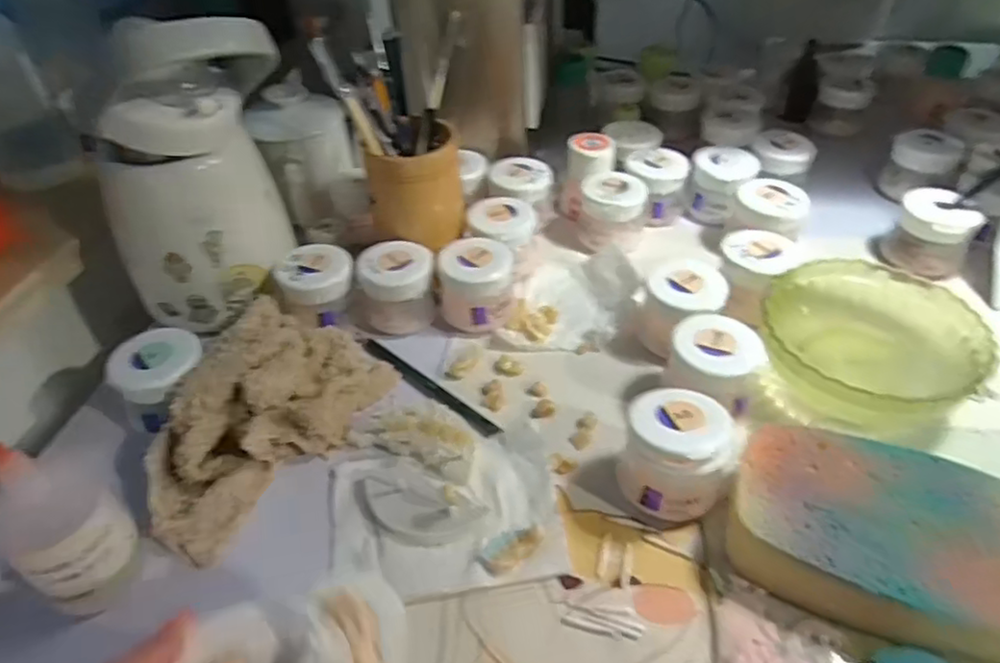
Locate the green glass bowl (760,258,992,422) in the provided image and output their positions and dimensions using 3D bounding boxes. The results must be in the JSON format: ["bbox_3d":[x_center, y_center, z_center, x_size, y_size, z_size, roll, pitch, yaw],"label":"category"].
[{"bbox_3d":[0.220,0.011,0.404,0.117,0.047,0.124,0,46,0],"label":"green glass bowl"}]

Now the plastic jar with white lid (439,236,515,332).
[{"bbox_3d":[-0.016,-0.032,0.460,0.051,0.046,0.046,-3,43,0],"label":"plastic jar with white lid"}]

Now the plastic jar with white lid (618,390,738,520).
[{"bbox_3d":[0.092,0.063,0.347,0.052,0.055,0.053,-2,42,1],"label":"plastic jar with white lid"}]

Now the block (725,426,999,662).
[{"bbox_3d":[0.182,0.101,0.317,0.136,0.037,0.098,13,45,17],"label":"block"}]

